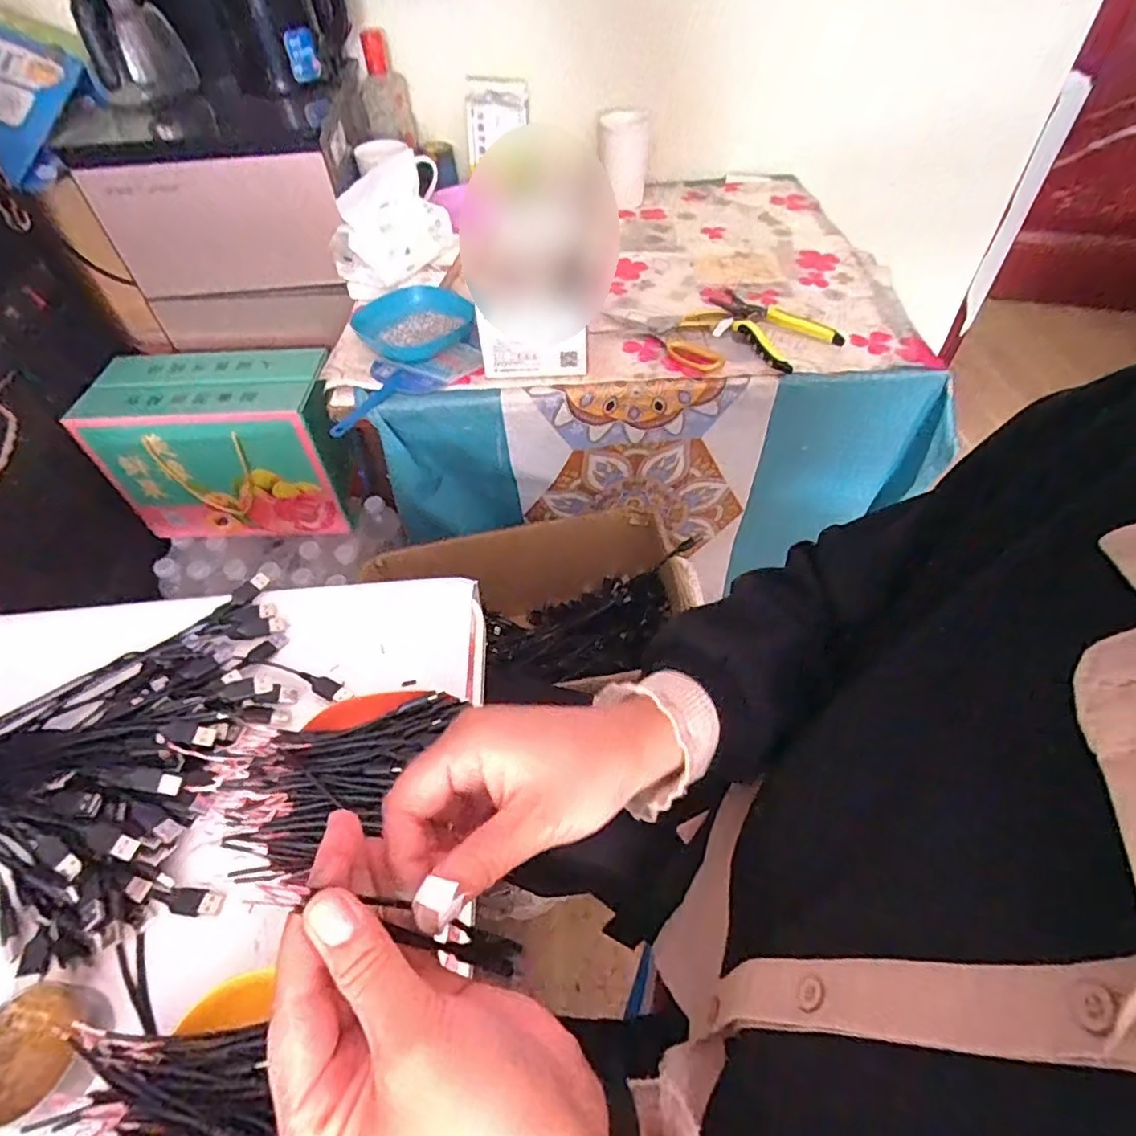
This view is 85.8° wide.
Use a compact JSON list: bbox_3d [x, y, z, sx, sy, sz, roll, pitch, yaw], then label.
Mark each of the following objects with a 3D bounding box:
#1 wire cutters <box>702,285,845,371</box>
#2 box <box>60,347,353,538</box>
[{"bbox_3d":[0.232,-0.307,0.758,0.106,0.017,0.186,-34,57,-23],"label":"wire cutters"},{"bbox_3d":[-0.512,-0.190,0.952,0.331,0.233,0.158,-2,51,1],"label":"box"}]

